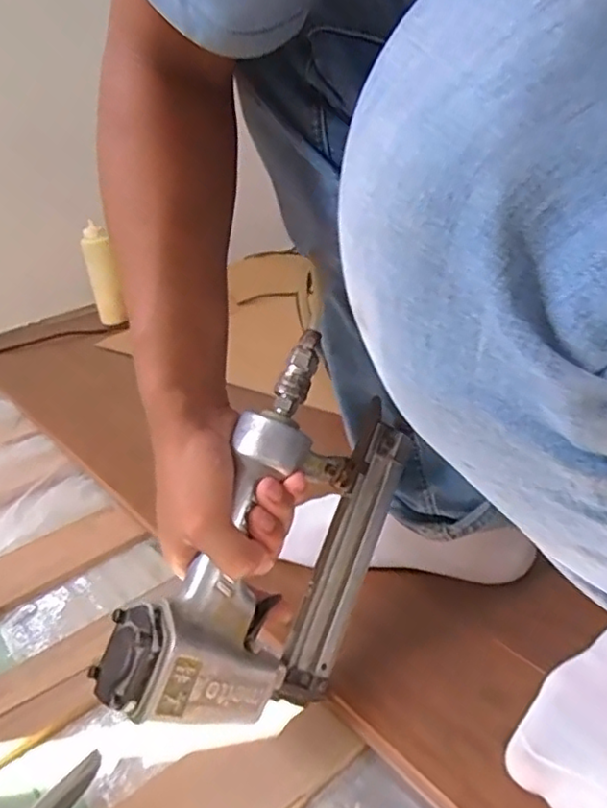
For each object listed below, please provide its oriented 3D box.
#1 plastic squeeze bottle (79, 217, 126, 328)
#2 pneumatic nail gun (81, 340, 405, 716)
[{"bbox_3d":[-0.402,-0.253,1.277,0.061,0.199,0.050,-10,27,-9],"label":"plastic squeeze bottle"},{"bbox_3d":[-0.020,0.102,0.442,0.065,0.161,0.248,2,58,49],"label":"pneumatic nail gun"}]

